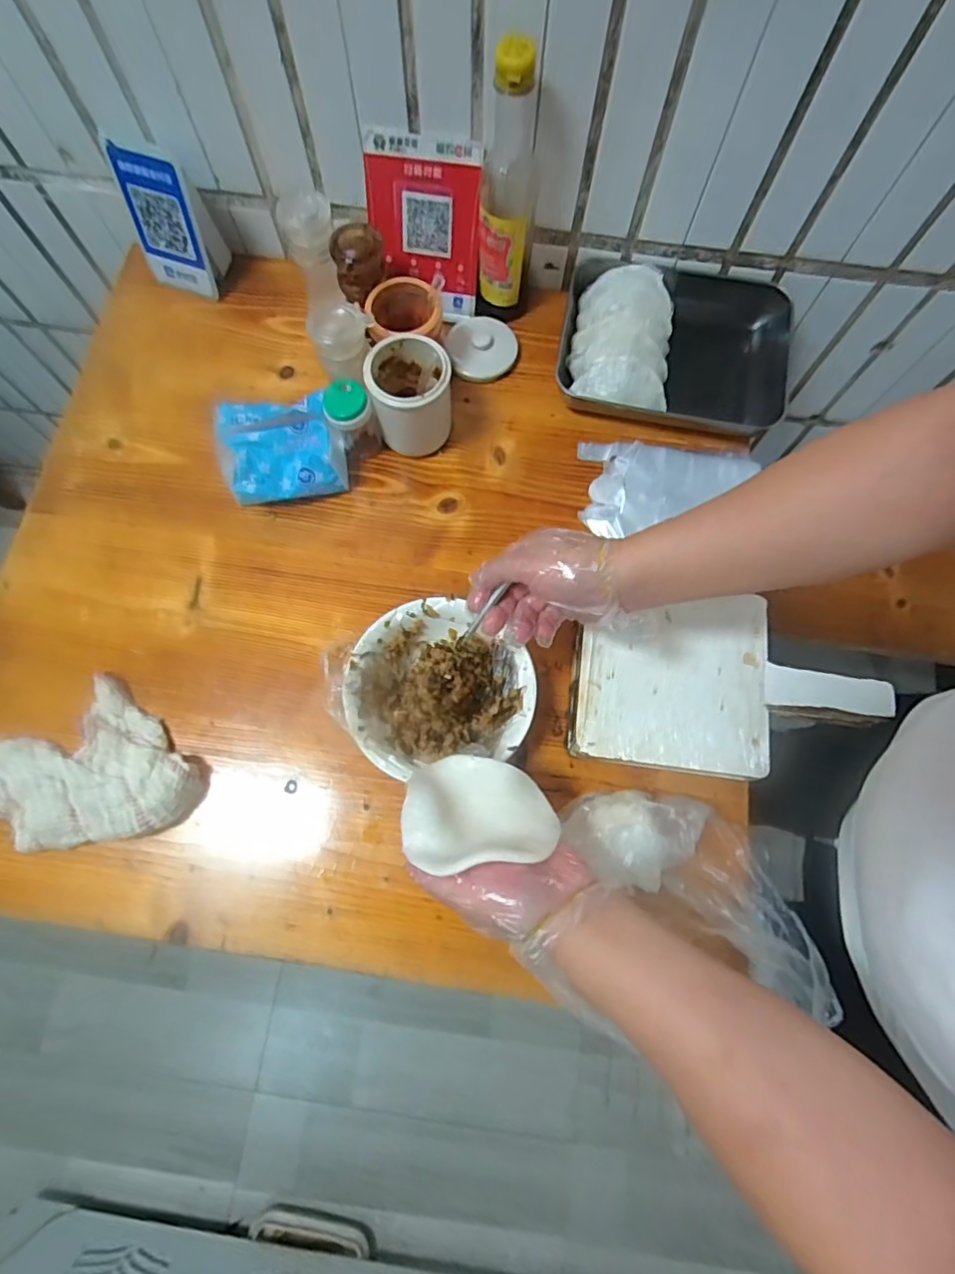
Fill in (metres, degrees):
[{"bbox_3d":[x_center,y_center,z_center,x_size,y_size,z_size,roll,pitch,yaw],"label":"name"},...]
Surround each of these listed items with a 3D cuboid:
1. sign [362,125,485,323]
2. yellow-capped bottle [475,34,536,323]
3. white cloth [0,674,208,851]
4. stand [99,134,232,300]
[{"bbox_3d":[-0.060,-0.446,0.623,0.122,0.162,0.012,7,52,1],"label":"sign"},{"bbox_3d":[0.031,-0.450,0.583,0.058,0.250,0.061,8,74,2],"label":"yellow-capped bottle"},{"bbox_3d":[-0.371,0.132,0.527,0.184,0.029,0.156,41,78,10],"label":"white cloth"},{"bbox_3d":[-0.355,-0.478,0.645,0.099,0.127,0.068,19,75,5],"label":"stand"}]

